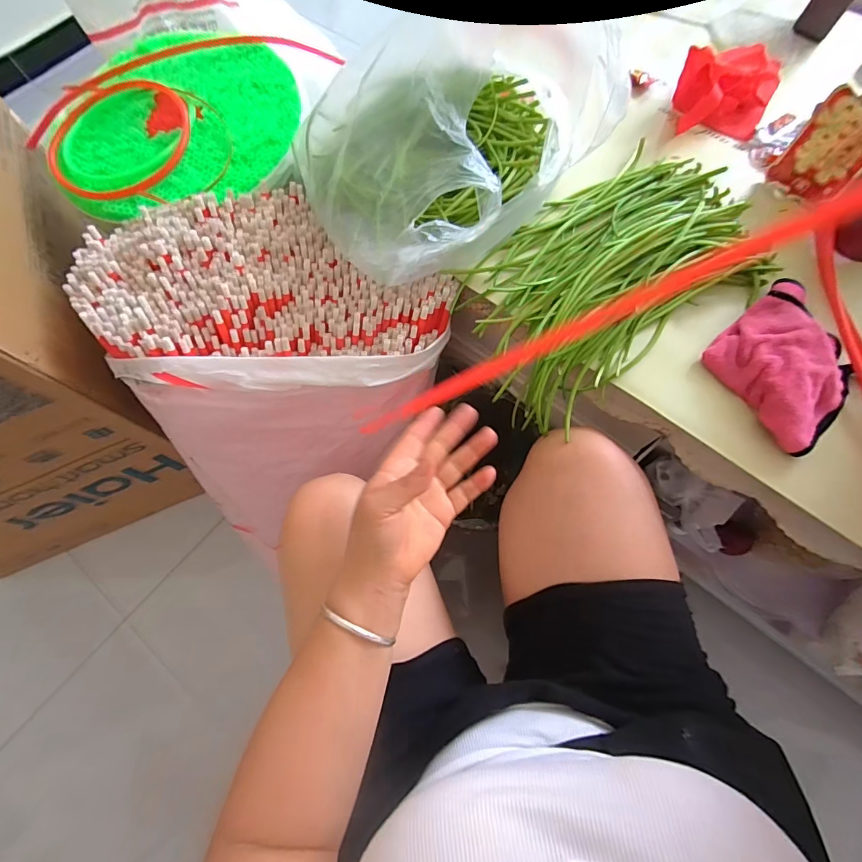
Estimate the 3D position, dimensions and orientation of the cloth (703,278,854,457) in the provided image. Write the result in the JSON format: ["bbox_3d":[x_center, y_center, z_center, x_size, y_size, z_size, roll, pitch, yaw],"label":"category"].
[{"bbox_3d":[0.373,-0.072,0.445,0.147,0.043,0.131,-38,74,-11],"label":"cloth"}]

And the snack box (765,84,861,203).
[{"bbox_3d":[0.466,-0.326,0.506,0.017,0.099,0.084,-19,63,-35],"label":"snack box"}]

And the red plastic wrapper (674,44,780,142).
[{"bbox_3d":[0.395,-0.459,0.578,0.119,0.062,0.153,25,73,10],"label":"red plastic wrapper"}]

